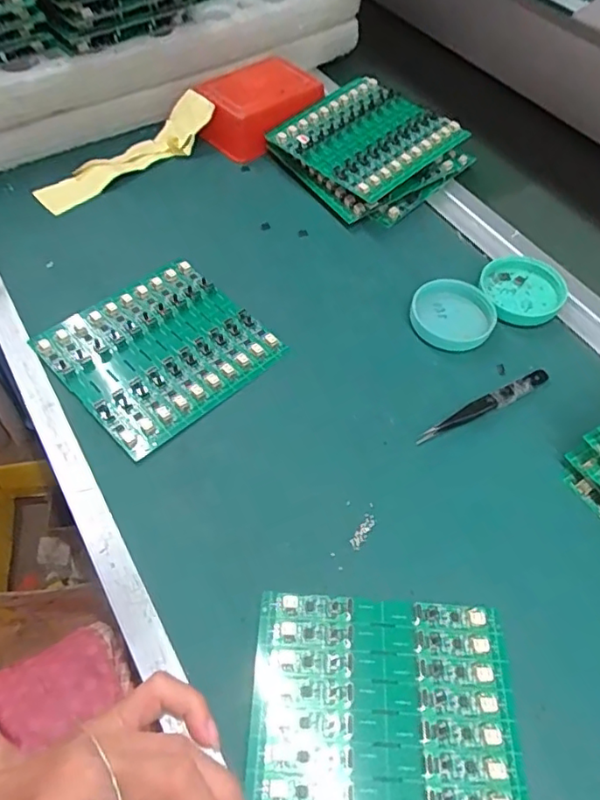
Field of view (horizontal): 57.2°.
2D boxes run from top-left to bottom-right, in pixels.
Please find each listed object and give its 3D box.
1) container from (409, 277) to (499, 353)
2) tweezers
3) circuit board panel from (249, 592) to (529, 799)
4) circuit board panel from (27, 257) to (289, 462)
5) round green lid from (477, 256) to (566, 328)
[{"bbox_3d":[0.118,-0.067,0.428,0.063,0.017,0.055,29,60,17],"label":"container"},{"bbox_3d":[0.132,0.003,0.386,0.118,0.012,0.012,-27,61,-19],"label":"tweezers"},{"bbox_3d":[0.043,0.171,0.272,0.131,0.009,0.138,3,57,2],"label":"circuit board panel"},{"bbox_3d":[-0.102,-0.039,0.409,0.137,0.008,0.129,-38,67,-25],"label":"circuit board panel"},{"bbox_3d":[0.182,-0.090,0.450,0.064,0.015,0.066,1,56,-2],"label":"round green lid"}]

